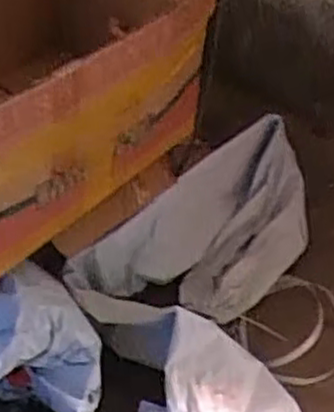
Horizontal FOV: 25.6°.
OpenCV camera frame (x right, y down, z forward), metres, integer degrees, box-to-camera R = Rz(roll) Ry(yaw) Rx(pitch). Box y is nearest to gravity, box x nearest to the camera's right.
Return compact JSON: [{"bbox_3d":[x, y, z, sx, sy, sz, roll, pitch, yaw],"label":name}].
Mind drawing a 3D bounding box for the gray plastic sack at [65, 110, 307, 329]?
[{"bbox_3d":[0.072,0.062,1.142,0.459,0.184,0.165,-36,55,-29],"label":"gray plastic sack"}]

